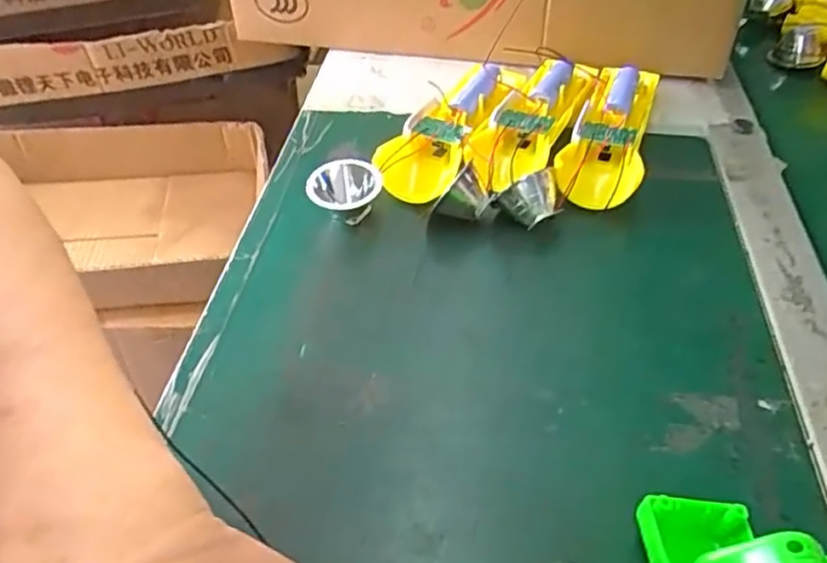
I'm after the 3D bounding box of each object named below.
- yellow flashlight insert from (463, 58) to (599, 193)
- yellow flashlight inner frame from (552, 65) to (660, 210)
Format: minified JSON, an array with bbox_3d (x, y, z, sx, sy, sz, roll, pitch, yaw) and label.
[{"bbox_3d":[0.079,-0.108,0.460,0.052,0.033,0.173,17,47,17],"label":"yellow flashlight insert"},{"bbox_3d":[0.133,-0.105,0.455,0.050,0.032,0.161,13,46,13],"label":"yellow flashlight inner frame"}]

